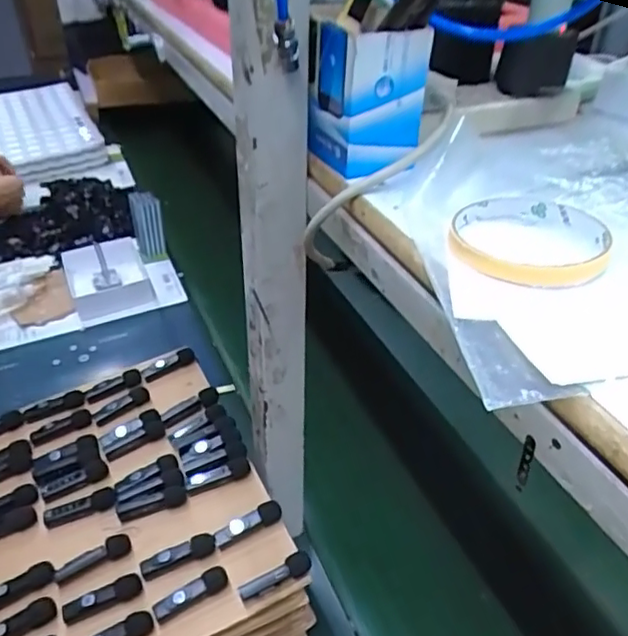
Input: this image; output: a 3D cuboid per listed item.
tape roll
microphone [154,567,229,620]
[{"bbox_3d":[0.113,-0.043,0.323,0.078,0.013,0.083,1,36,-1],"label":"tape roll"},{"bbox_3d":[-0.103,0.233,0.515,0.063,0.012,0.020,-25,87,-21],"label":"microphone"}]

